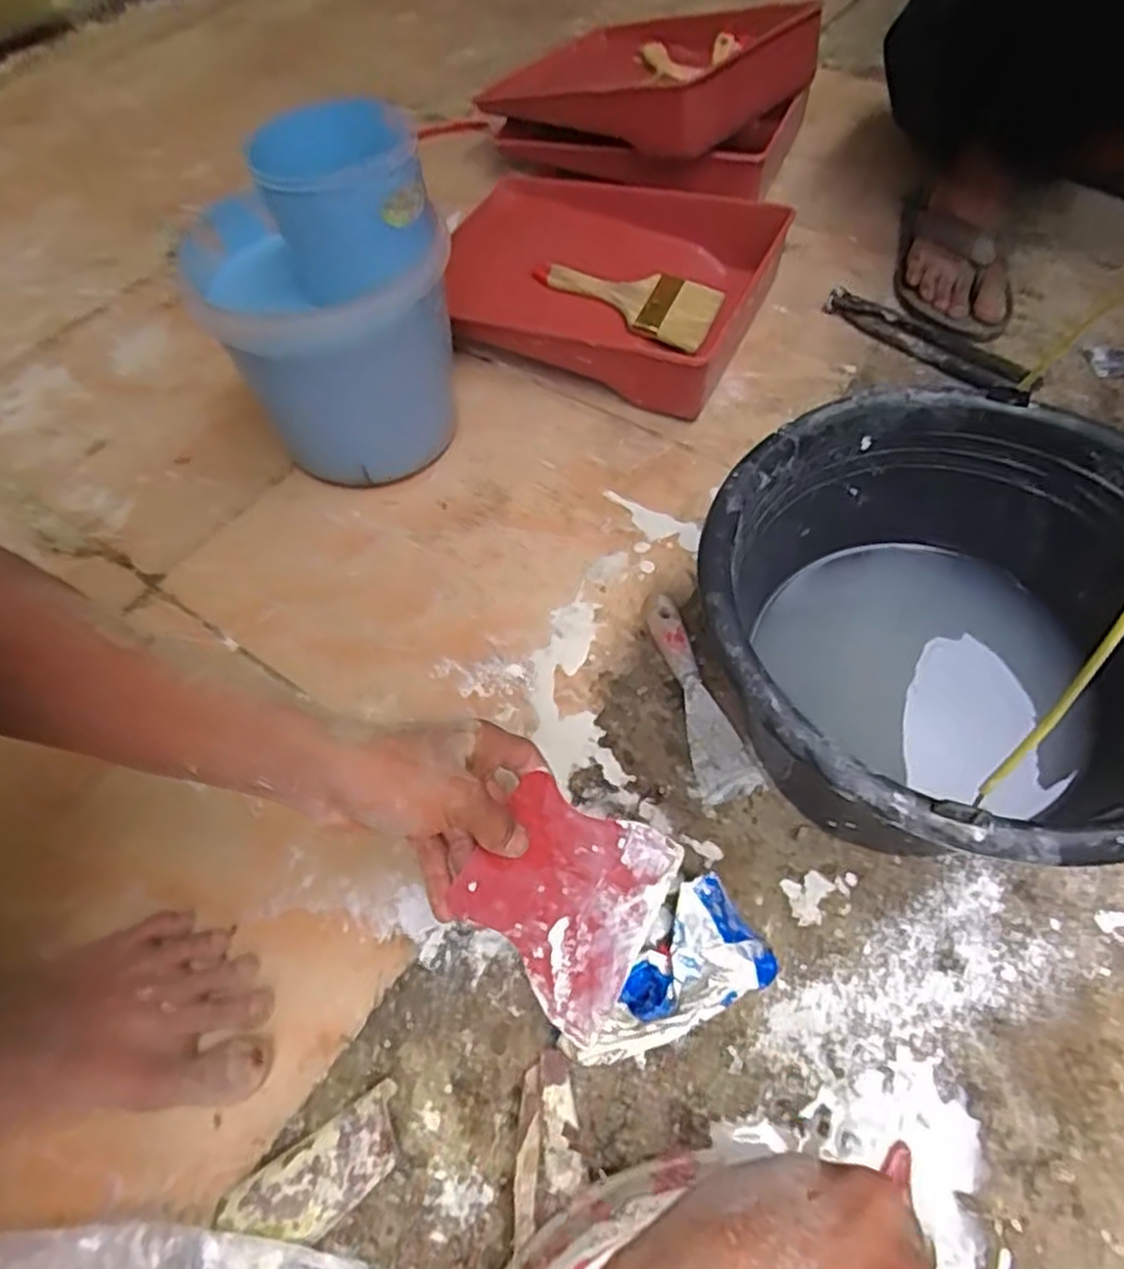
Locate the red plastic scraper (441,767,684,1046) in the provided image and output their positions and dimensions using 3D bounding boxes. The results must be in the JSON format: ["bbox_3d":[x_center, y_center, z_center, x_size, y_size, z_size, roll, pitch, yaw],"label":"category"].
[{"bbox_3d":[0.003,0.147,0.434,0.107,0.005,0.119,37,57,-2],"label":"red plastic scraper"}]

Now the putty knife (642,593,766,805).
[{"bbox_3d":[0.097,0.047,0.571,0.042,0.025,0.160,-18,59,-8],"label":"putty knife"}]

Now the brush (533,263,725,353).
[{"bbox_3d":[0.068,-0.369,0.814,0.209,0.027,0.087,30,64,20],"label":"brush"}]

